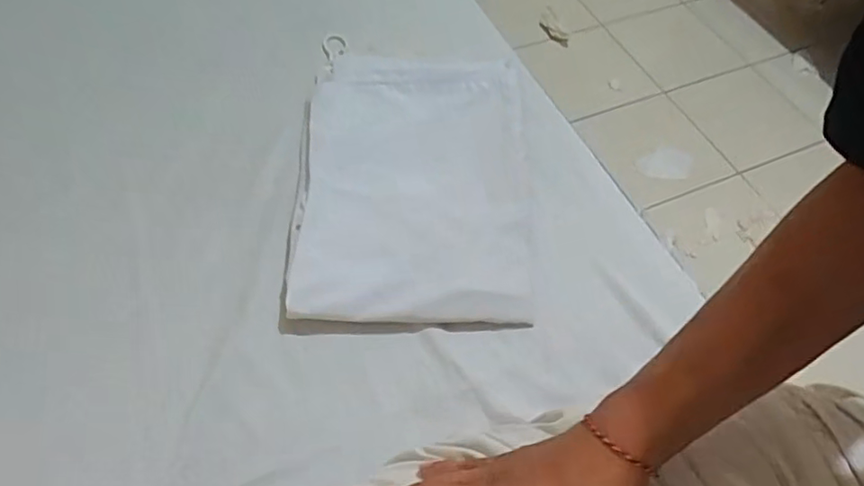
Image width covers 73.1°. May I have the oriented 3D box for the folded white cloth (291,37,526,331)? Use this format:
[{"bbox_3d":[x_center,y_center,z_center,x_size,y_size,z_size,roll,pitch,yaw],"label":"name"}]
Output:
[{"bbox_3d":[-0.017,-0.087,0.664,0.253,0.047,0.381,0,59,-4],"label":"folded white cloth"}]

